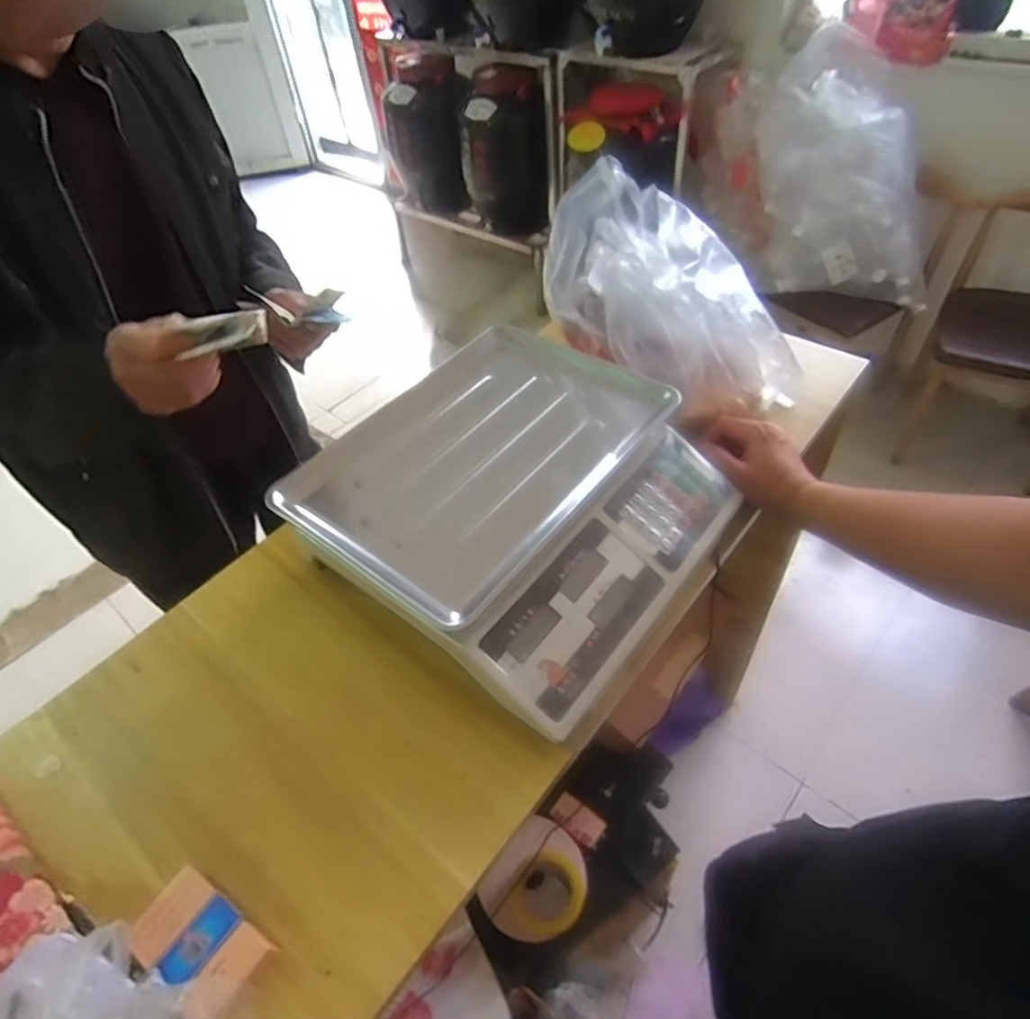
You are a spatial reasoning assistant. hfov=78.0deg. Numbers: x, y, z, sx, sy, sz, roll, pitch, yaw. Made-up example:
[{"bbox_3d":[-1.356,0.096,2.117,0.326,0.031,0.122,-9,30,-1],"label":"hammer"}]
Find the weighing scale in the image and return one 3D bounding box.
[{"bbox_3d":[-0.003,-0.017,0.605,0.332,0.093,0.321,28,57,28],"label":"weighing scale"}]

